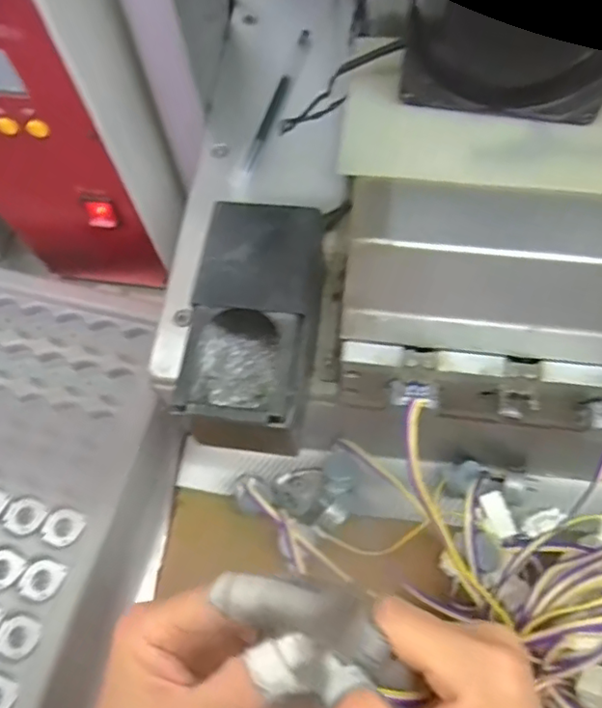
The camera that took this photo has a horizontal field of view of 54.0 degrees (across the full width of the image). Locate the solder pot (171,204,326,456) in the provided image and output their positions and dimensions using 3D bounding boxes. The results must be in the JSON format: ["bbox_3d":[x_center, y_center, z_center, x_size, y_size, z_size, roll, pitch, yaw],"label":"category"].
[{"bbox_3d":[-0.023,-0.013,0.298,0.057,0.057,0.111,4,68,5],"label":"solder pot"}]

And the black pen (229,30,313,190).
[{"bbox_3d":[-0.017,-0.167,0.399,0.013,0.007,0.143,17,69,10],"label":"black pen"}]

